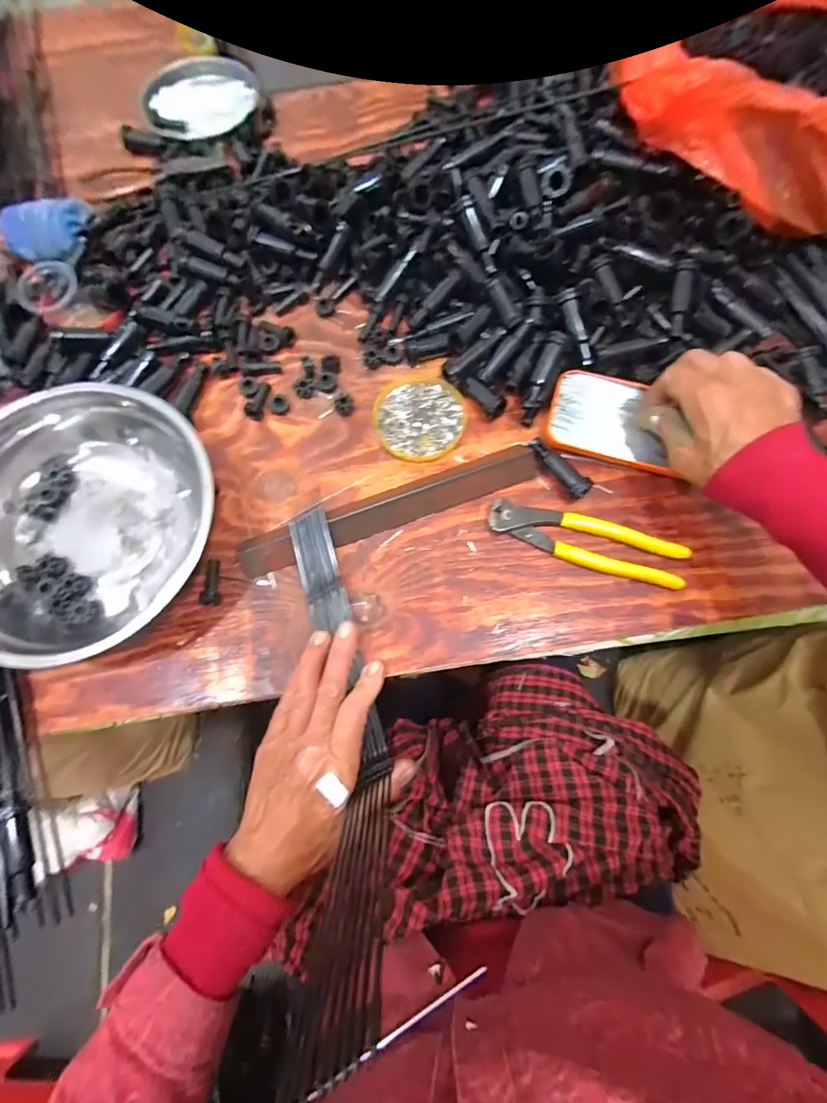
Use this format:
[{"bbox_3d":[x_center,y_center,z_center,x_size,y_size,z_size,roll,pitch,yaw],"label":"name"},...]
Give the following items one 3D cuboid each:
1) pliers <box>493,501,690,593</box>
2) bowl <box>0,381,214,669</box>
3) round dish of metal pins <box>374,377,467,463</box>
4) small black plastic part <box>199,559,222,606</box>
[{"bbox_3d":[0.145,-0.010,0.390,0.162,0.014,0.040,18,76,7],"label":"pliers"},{"bbox_3d":[-0.264,-0.023,0.379,0.219,0.068,0.195,-26,75,-5],"label":"bowl"},{"bbox_3d":[0.007,-0.124,0.430,0.081,0.006,0.083,-1,74,2],"label":"round dish of metal pins"},{"bbox_3d":[-0.169,0.025,0.387,0.011,0.014,0.038,-2,74,2],"label":"small black plastic part"}]

